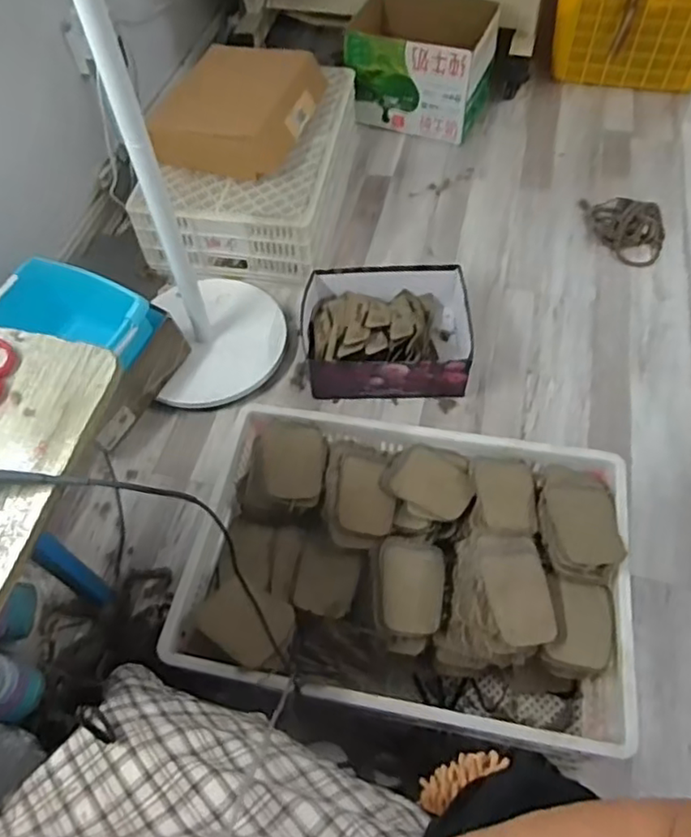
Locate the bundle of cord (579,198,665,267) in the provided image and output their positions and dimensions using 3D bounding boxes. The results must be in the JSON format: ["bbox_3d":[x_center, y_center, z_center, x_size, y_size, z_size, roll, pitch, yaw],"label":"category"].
[{"bbox_3d":[0.669,-0.453,1.471,0.170,0.034,0.235,-5,55,0],"label":"bundle of cord"}]

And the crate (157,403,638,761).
[{"bbox_3d":[0.090,0.226,0.942,0.596,0.215,0.424,9,56,9],"label":"crate"}]

